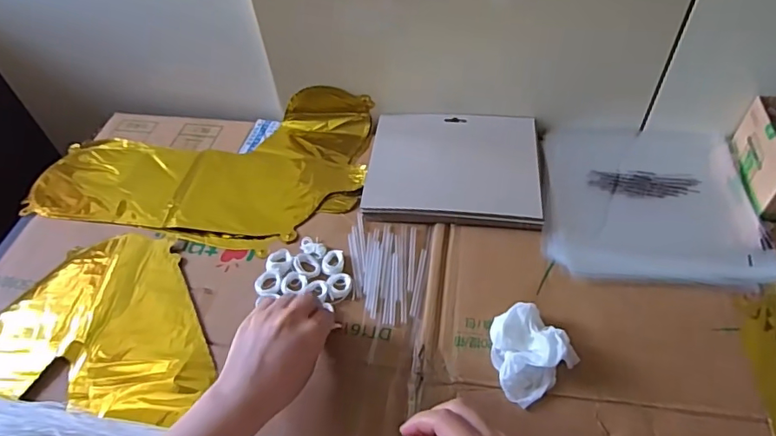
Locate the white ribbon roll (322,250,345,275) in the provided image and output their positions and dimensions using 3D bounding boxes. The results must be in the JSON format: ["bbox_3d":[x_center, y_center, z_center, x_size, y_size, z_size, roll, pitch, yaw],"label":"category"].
[{"bbox_3d":[-0.056,0.044,0.531,0.022,0.004,0.029,-5,50,0],"label":"white ribbon roll"}]

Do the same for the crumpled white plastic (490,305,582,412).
[{"bbox_3d":[0.117,0.115,0.447,0.069,0.030,0.066,-33,56,-21],"label":"crumpled white plastic"}]

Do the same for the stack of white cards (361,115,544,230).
[{"bbox_3d":[0.078,-0.061,0.605,0.193,0.017,0.161,5,51,8],"label":"stack of white cards"}]

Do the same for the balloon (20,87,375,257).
[{"bbox_3d":[-0.229,-0.062,0.631,0.401,0.050,0.220,2,51,6],"label":"balloon"}]

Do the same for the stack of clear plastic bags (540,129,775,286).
[{"bbox_3d":[0.283,-0.025,0.572,0.221,0.007,0.221,2,51,6],"label":"stack of clear plastic bags"}]

